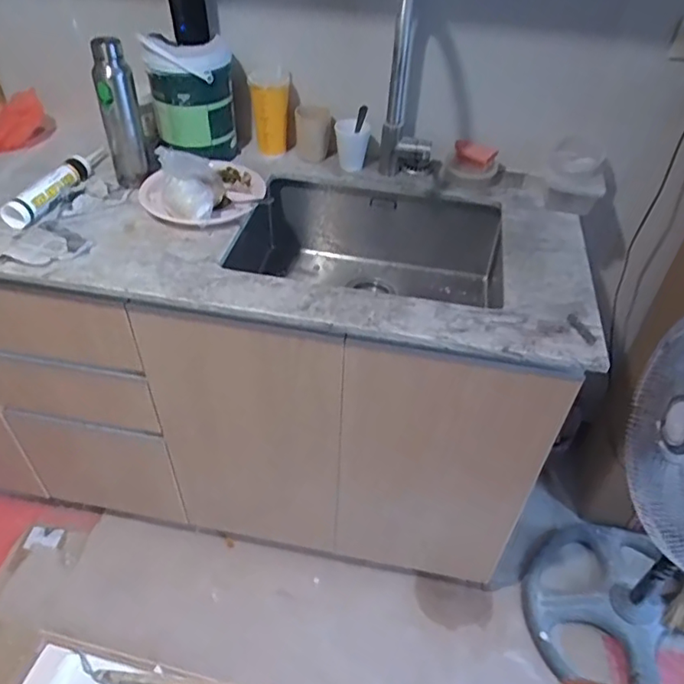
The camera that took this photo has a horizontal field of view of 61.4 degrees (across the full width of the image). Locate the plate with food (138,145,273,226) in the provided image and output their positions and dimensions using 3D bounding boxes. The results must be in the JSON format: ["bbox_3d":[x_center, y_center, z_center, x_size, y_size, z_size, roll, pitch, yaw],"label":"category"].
[{"bbox_3d":[-0.261,-0.305,1.079,0.235,0.107,0.183,-10,45,-15],"label":"plate with food"}]

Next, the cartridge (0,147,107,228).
[{"bbox_3d":[-0.537,-0.306,1.111,0.048,0.046,0.276,17,44,13],"label":"cartridge"}]

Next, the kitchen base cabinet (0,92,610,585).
[{"bbox_3d":[-0.362,0.044,1.367,1.617,0.797,0.508,8,43,4],"label":"kitchen base cabinet"}]

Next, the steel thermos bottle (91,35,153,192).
[{"bbox_3d":[-0.412,-0.423,1.083,0.071,0.260,0.063,-14,46,-19],"label":"steel thermos bottle"}]

